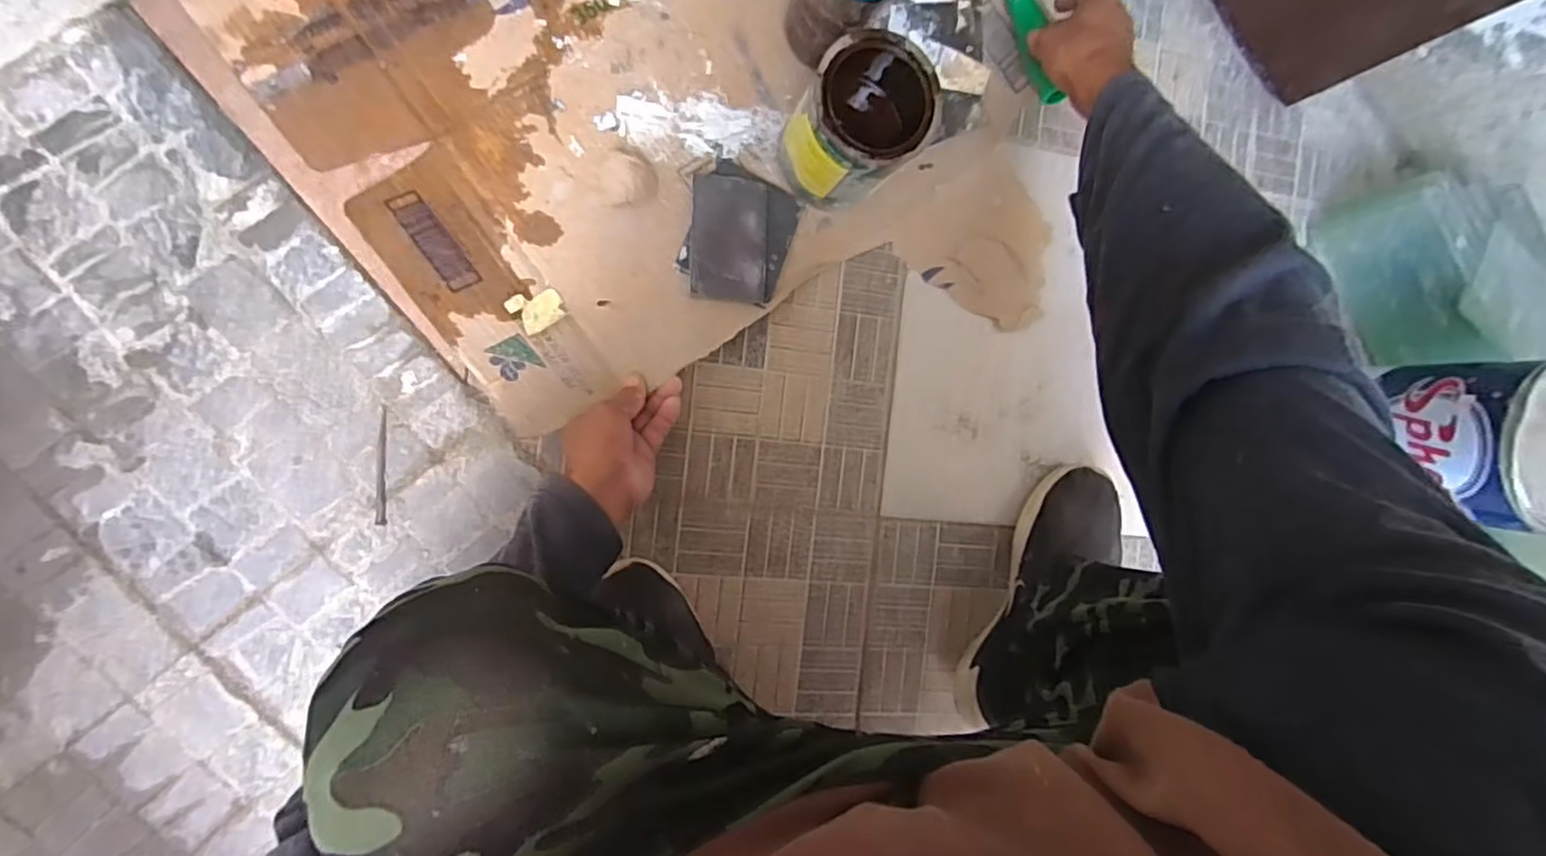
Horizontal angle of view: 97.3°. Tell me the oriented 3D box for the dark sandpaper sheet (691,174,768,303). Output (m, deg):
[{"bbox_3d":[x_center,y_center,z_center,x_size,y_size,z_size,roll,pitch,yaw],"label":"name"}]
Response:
[{"bbox_3d":[-0.038,-0.169,0.609,0.067,0.012,0.111,3,83,-10],"label":"dark sandpaper sheet"}]

